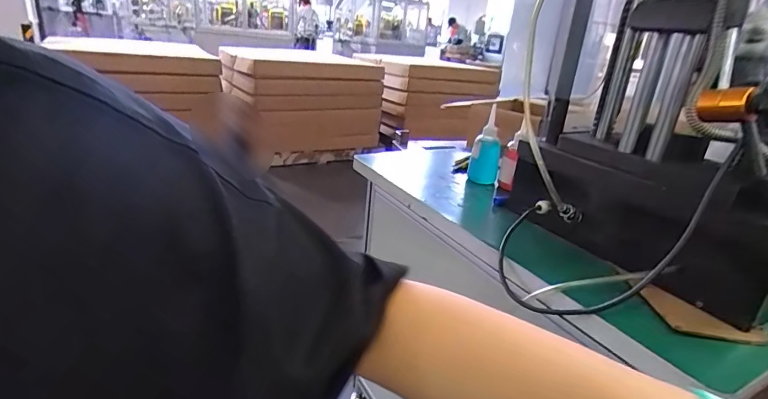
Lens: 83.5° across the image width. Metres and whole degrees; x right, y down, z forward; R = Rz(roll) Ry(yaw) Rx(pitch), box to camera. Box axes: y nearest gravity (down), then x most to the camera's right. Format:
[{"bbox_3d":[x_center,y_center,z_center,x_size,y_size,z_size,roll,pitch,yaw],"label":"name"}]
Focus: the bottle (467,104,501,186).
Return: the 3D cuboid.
[{"bbox_3d":[0.221,-0.106,0.931,0.058,0.174,0.047,6,44,4],"label":"bottle"}]

